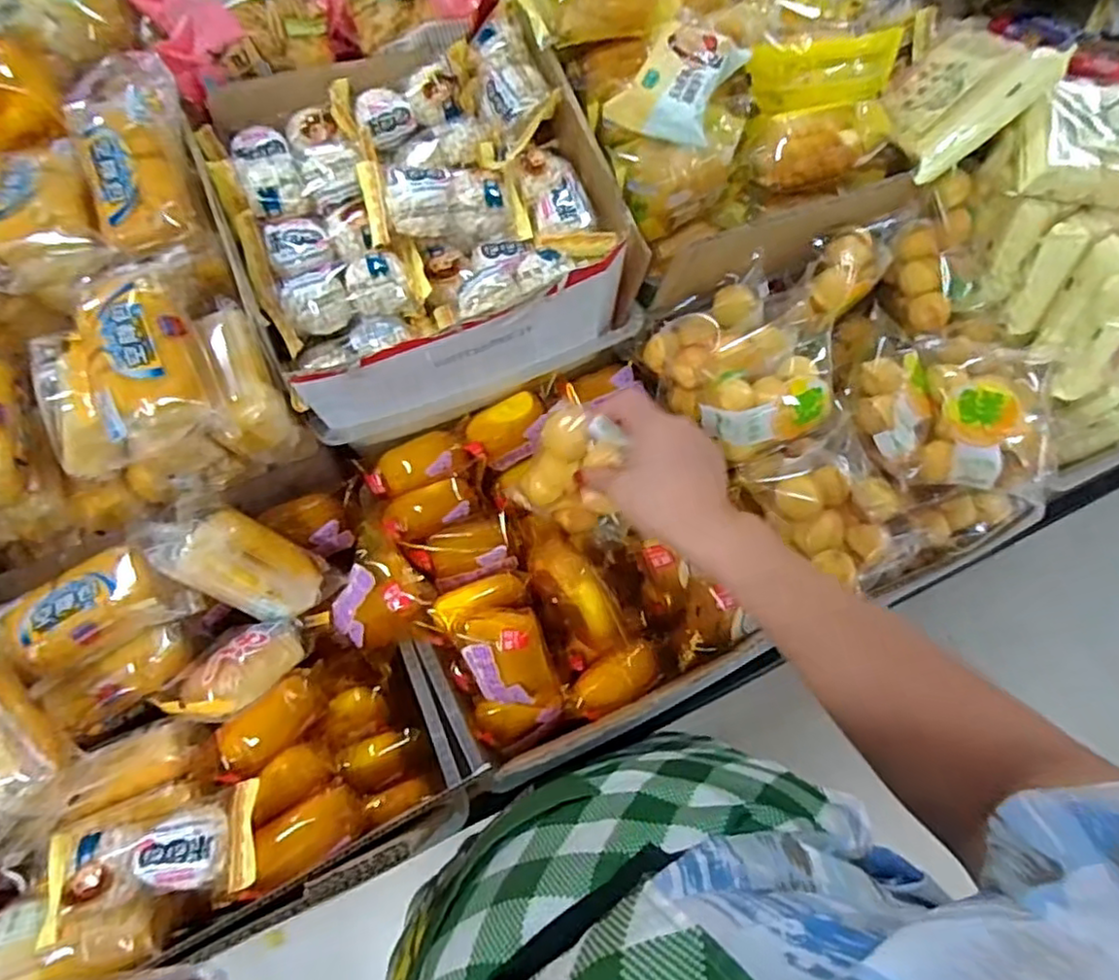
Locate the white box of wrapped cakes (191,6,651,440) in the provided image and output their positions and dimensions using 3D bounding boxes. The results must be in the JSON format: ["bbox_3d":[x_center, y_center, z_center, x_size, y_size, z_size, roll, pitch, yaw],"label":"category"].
[{"bbox_3d":[-0.119,-0.229,0.554,0.290,0.106,0.301,-23,71,-10],"label":"white box of wrapped cakes"}]

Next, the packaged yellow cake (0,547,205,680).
[{"bbox_3d":[-0.342,0.088,0.489,0.138,0.043,0.066,-26,71,-11],"label":"packaged yellow cake"}]

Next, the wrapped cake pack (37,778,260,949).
[{"bbox_3d":[-0.268,0.240,0.430,0.134,0.030,0.061,-14,69,-7],"label":"wrapped cake pack"}]

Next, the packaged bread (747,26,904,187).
[{"bbox_3d":[0.220,-0.312,0.555,0.115,0.057,0.126,5,69,1],"label":"packaged bread"}]

